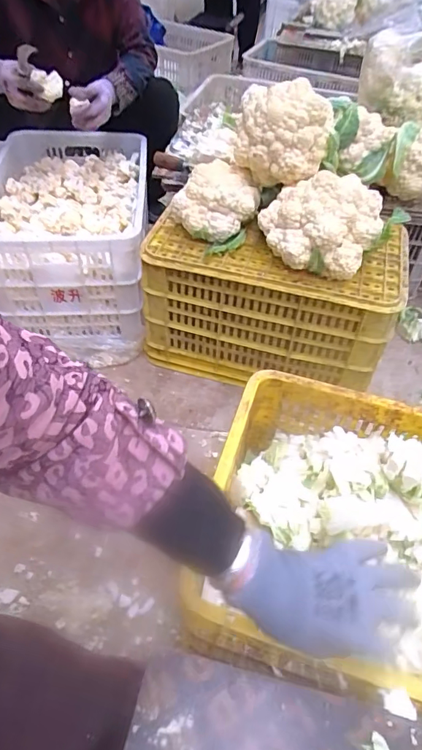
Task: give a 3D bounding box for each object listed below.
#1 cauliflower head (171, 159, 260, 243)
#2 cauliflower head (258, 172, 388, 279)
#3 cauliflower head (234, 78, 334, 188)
[{"bbox_3d":[0.008,-0.344,0.922,0.155,0.110,0.148,1,49,-2],"label":"cauliflower head"},{"bbox_3d":[0.197,-0.271,0.844,0.209,0.147,0.158,1,49,-2],"label":"cauliflower head"},{"bbox_3d":[0.132,-0.446,0.860,0.173,0.141,0.126,12,50,8],"label":"cauliflower head"}]

